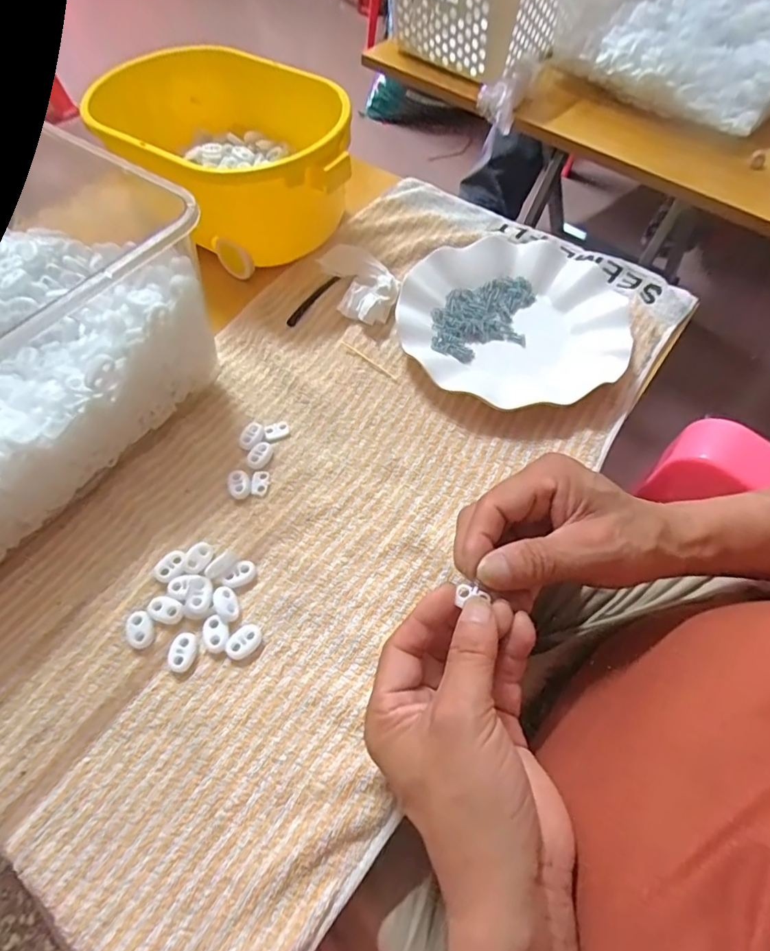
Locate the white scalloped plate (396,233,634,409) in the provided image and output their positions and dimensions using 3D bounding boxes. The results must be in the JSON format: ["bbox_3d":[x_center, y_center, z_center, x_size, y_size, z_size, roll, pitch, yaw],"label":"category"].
[{"bbox_3d":[0.108,-0.139,0.442,0.180,0.023,0.179,0,59,1],"label":"white scalloped plate"}]

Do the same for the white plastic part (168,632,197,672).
[{"bbox_3d":[-0.121,0.105,0.312,0.015,0.004,0.022,10,60,7],"label":"white plastic part"}]

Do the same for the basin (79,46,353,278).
[{"bbox_3d":[-0.140,-0.283,0.478,0.248,0.100,0.162,33,65,19],"label":"basin"}]

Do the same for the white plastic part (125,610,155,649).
[{"bbox_3d":[-0.149,0.094,0.319,0.016,0.004,0.022,-22,61,-12],"label":"white plastic part"}]

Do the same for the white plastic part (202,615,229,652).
[{"bbox_3d":[-0.103,0.095,0.317,0.015,0.004,0.022,-16,60,-9],"label":"white plastic part"}]

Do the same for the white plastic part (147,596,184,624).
[{"bbox_3d":[-0.136,0.083,0.325,0.022,0.004,0.015,22,62,13],"label":"white plastic part"}]

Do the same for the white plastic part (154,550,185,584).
[{"bbox_3d":[-0.138,0.059,0.337,0.021,0.004,0.016,-39,66,-20],"label":"white plastic part"}]

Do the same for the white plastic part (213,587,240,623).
[{"bbox_3d":[-0.098,0.079,0.323,0.014,0.006,0.022,-27,62,-14],"label":"white plastic part"}]

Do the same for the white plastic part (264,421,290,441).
[{"bbox_3d":[-0.082,-0.034,0.393,0.019,0.004,0.014,-23,62,-13],"label":"white plastic part"}]

